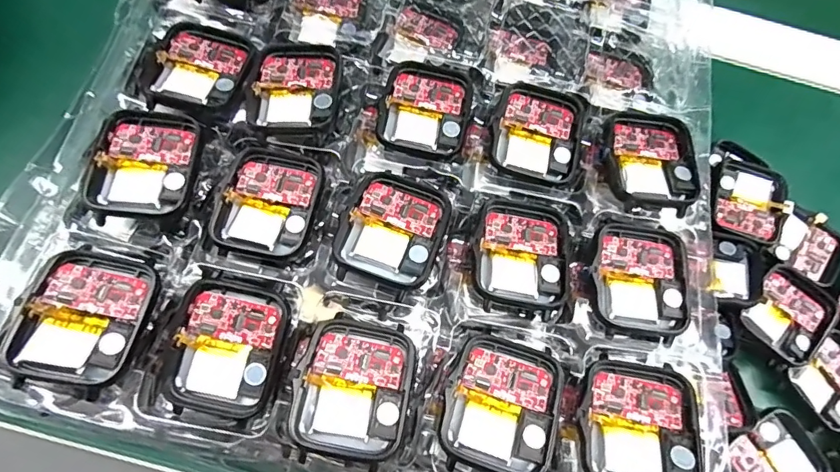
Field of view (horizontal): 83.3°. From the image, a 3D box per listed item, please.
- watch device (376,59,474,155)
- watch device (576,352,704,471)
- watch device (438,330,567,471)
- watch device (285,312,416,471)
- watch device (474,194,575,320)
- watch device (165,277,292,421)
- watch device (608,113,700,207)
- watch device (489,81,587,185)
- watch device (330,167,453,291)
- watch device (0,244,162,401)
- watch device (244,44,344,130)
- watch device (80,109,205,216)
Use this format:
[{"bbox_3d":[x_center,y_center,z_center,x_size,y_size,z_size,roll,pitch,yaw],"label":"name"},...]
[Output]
[{"bbox_3d":[0.003,-0.056,0.205,0.037,0.007,0.043,14,70,-1],"label":"watch device"},{"bbox_3d":[0.074,0.065,0.161,0.037,0.013,0.045,16,70,0],"label":"watch device"},{"bbox_3d":[0.028,0.058,0.162,0.037,0.007,0.045,21,70,1],"label":"watch device"},{"bbox_3d":[-0.022,0.051,0.159,0.038,0.008,0.046,11,70,-2],"label":"watch device"},{"bbox_3d":[0.040,0.006,0.185,0.037,0.006,0.045,13,70,-2],"label":"watch device"},{"bbox_3d":[-0.066,0.039,0.164,0.037,0.012,0.043,15,70,-1],"label":"watch device"},{"bbox_3d":[0.098,-0.033,0.202,0.036,0.009,0.044,9,70,-3],"label":"watch device"},{"bbox_3d":[0.051,-0.045,0.205,0.037,0.009,0.042,15,70,-1],"label":"watch device"},{"bbox_3d":[-0.010,-0.003,0.181,0.038,0.009,0.043,22,70,2],"label":"watch device"},{"bbox_3d":[-0.112,0.026,0.157,0.038,0.011,0.045,17,70,0],"label":"watch device"},{"bbox_3d":[-0.051,-0.063,0.199,0.036,0.009,0.043,7,70,-4],"label":"watch device"},{"bbox_3d":[-0.104,-0.029,0.180,0.037,0.008,0.043,7,70,-4],"label":"watch device"}]

